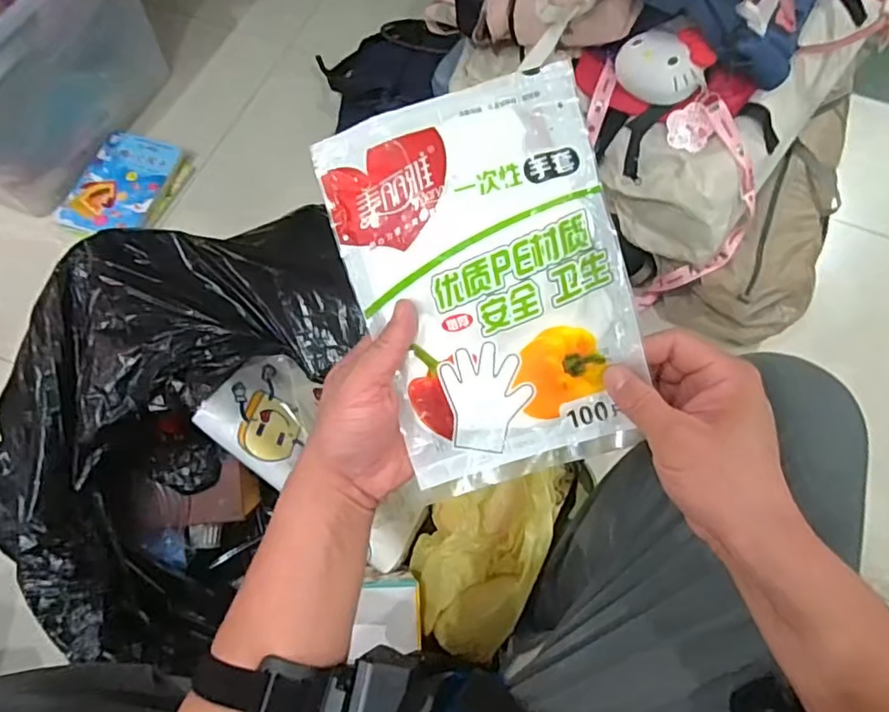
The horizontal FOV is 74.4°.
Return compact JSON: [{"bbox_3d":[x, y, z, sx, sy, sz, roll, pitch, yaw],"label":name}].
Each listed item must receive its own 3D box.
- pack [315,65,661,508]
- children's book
[{"bbox_3d":[0.028,-0.036,0.347,0.150,0.018,0.227,-16,100,6],"label":"pack"},{"bbox_3d":[-0.585,-0.315,1.065,0.153,0.019,0.215,10,68,3],"label":"children's book"}]

